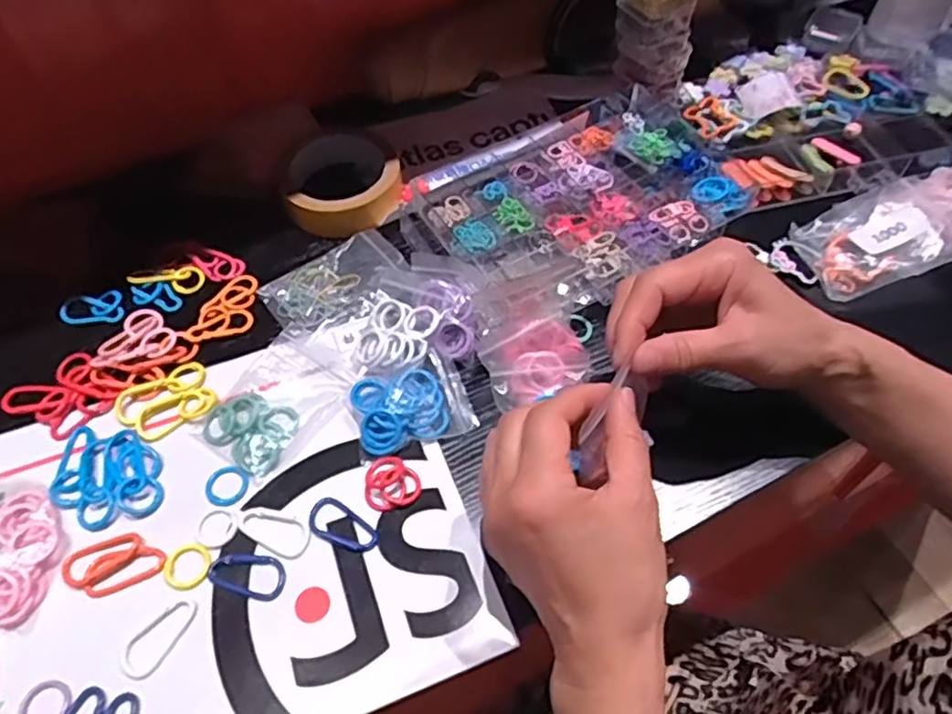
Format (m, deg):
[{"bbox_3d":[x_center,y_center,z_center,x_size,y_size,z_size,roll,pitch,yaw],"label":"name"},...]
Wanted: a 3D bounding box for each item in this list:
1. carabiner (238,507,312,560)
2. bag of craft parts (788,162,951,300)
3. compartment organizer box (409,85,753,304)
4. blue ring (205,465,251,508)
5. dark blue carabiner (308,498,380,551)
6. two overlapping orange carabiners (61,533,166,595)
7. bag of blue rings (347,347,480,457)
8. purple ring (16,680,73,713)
[{"bbox_3d":[-0.119,0.100,0.396,0.047,0.004,0.023,28,61,17],"label":"carabiner"},{"bbox_3d":[0.320,-0.098,0.493,0.168,0.022,0.075,-20,59,-12],"label":"bag of craft parts"},{"bbox_3d":[0.085,-0.119,0.503,0.231,0.034,0.151,-23,60,-14],"label":"compartment organizer box"},{"bbox_3d":[-0.152,0.078,0.410,0.025,0.004,0.025,0,57,0],"label":"blue ring"},{"bbox_3d":[-0.078,0.099,0.396,0.044,0.004,0.023,25,60,16],"label":"dark blue carabiner"},{"bbox_3d":[-0.207,0.117,0.384,0.054,0.004,0.032,-21,59,-12],"label":"two overlapping orange carabiners"},{"bbox_3d":[-0.042,0.030,0.431,0.069,0.017,0.055,-17,58,-10],"label":"bag of blue rings"},{"bbox_3d":[-0.222,0.179,0.345,0.026,0.004,0.026,0,57,0],"label":"purple ring"}]

